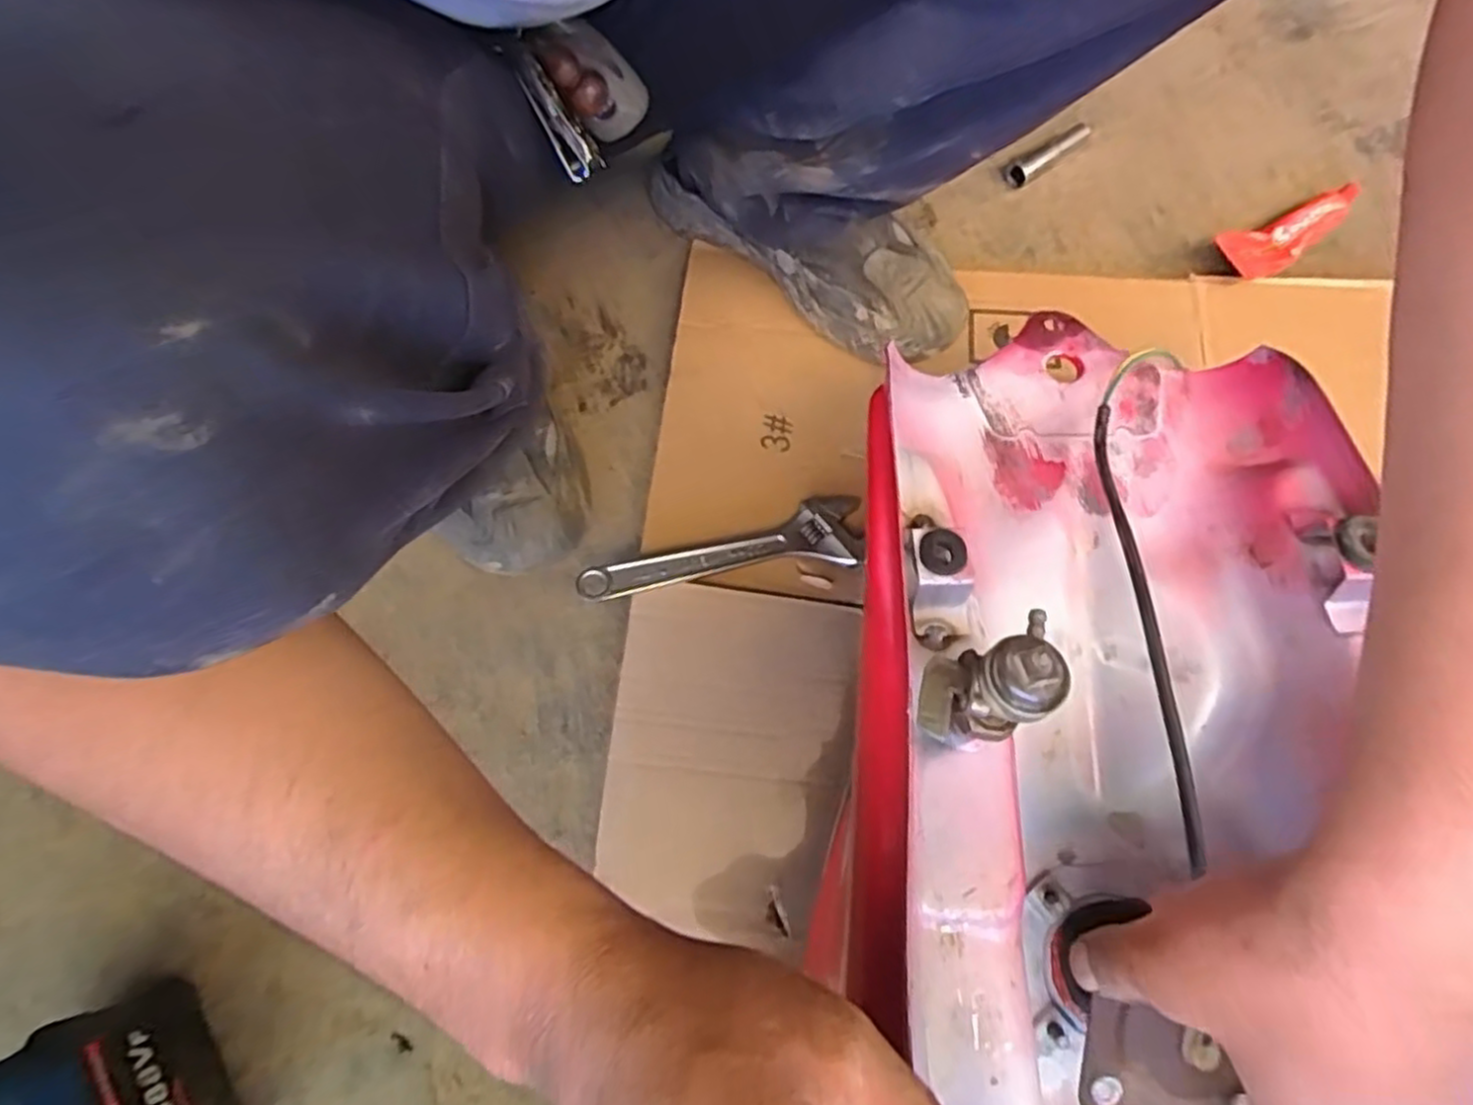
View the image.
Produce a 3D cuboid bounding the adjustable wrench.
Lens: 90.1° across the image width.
[{"bbox_3d":[-0.009,-0.004,0.474,0.184,0.013,0.050,-8,66,-10],"label":"adjustable wrench"}]

